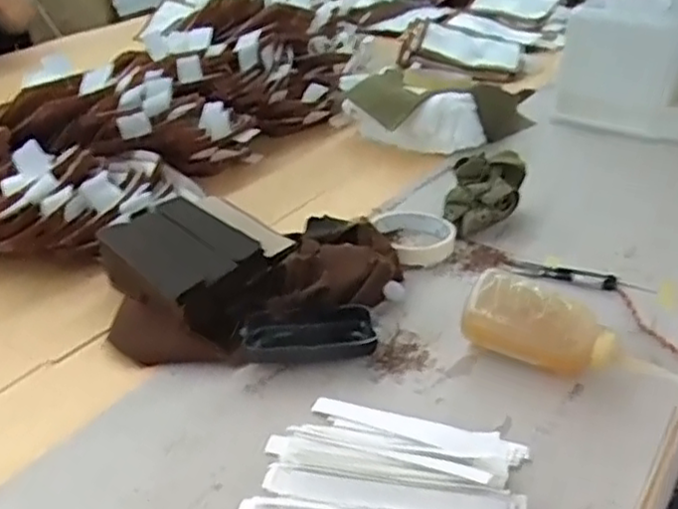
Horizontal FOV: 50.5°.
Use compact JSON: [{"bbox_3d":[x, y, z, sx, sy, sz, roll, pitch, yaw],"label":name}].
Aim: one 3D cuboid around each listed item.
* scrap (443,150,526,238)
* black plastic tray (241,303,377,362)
[{"bbox_3d":[0.154,-0.064,0.767,0.081,0.064,0.082,5,32,10],"label":"scrap"},{"bbox_3d":[-0.025,0.068,0.600,0.107,0.025,0.048,-1,31,0],"label":"black plastic tray"}]

